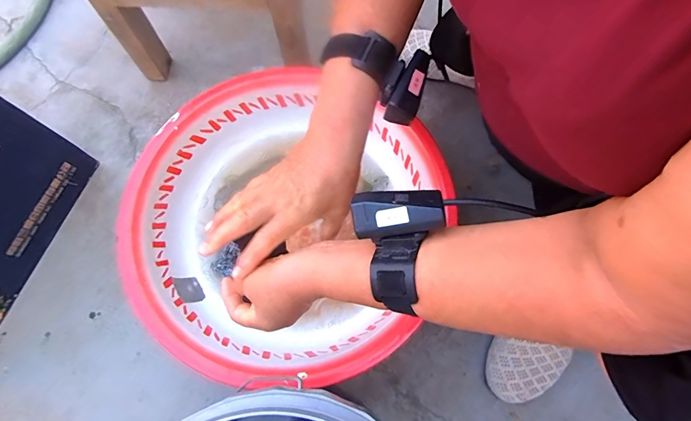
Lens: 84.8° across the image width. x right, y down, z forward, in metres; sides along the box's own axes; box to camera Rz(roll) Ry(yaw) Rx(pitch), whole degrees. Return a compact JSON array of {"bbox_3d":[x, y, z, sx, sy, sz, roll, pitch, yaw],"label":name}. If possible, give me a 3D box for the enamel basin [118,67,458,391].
[{"bbox_3d":[-0.079,0.014,0.512,0.368,0.124,0.382,0,73,1],"label":"enamel basin"}]

